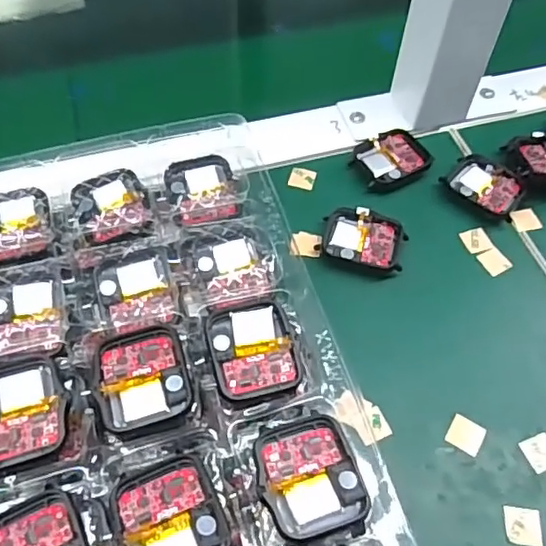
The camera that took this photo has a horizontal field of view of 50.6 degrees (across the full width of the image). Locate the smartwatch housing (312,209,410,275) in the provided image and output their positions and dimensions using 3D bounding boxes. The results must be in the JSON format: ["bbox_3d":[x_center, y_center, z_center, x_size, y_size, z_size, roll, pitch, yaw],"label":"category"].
[{"bbox_3d":[0.051,-0.019,0.329,0.046,0.010,0.037,16,57,7],"label":"smartwatch housing"}]

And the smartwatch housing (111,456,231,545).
[{"bbox_3d":[-0.038,0.090,0.212,0.037,0.004,0.042,-21,59,-15],"label":"smartwatch housing"}]

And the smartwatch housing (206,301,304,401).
[{"bbox_3d":[-0.009,0.034,0.255,0.036,0.014,0.043,-13,58,-10],"label":"smartwatch housing"}]

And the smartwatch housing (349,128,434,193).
[{"bbox_3d":[0.074,-0.072,0.364,0.046,0.008,0.037,-23,61,-17],"label":"smartwatch housing"}]

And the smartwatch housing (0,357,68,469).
[{"bbox_3d":[-0.104,0.054,0.232,0.037,0.004,0.041,-15,58,-11],"label":"smartwatch housing"}]

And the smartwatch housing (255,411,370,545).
[{"bbox_3d":[0.014,0.078,0.222,0.037,0.006,0.046,-15,58,-11],"label":"smartwatch housing"}]

